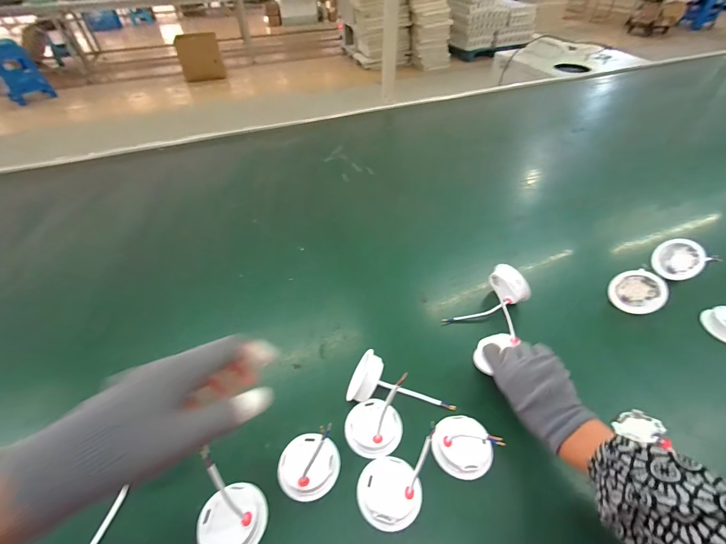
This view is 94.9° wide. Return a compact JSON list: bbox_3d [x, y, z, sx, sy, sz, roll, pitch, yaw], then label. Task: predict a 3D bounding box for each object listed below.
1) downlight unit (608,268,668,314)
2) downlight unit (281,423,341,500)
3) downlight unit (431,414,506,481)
[{"bbox_3d":[0.465,0.033,0.565,0.073,0.071,0.026,35,31,28],"label":"downlight unit"},{"bbox_3d":[-0.064,0.234,0.404,0.069,0.029,0.067,-13,47,-12],"label":"downlight unit"},{"bbox_3d":[0.124,0.216,0.415,0.072,0.023,0.068,-1,45,1],"label":"downlight unit"}]

